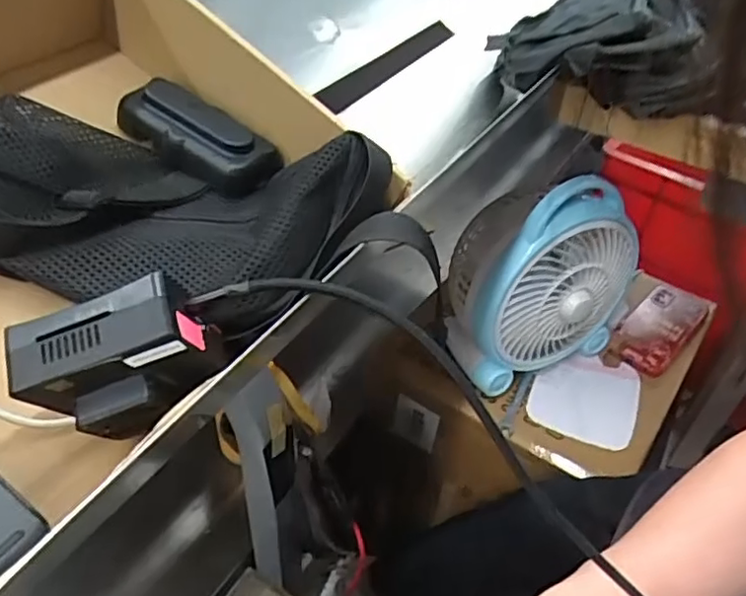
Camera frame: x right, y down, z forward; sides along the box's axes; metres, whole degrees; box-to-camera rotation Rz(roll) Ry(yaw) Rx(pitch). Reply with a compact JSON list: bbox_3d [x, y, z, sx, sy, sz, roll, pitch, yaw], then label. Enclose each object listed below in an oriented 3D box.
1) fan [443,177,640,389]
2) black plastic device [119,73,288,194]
[{"bbox_3d":[0.189,-0.031,0.697,0.209,0.223,0.123,-14,46,-20],"label":"fan"},{"bbox_3d":[-0.114,-0.105,0.408,0.105,0.032,0.045,30,47,3],"label":"black plastic device"}]

